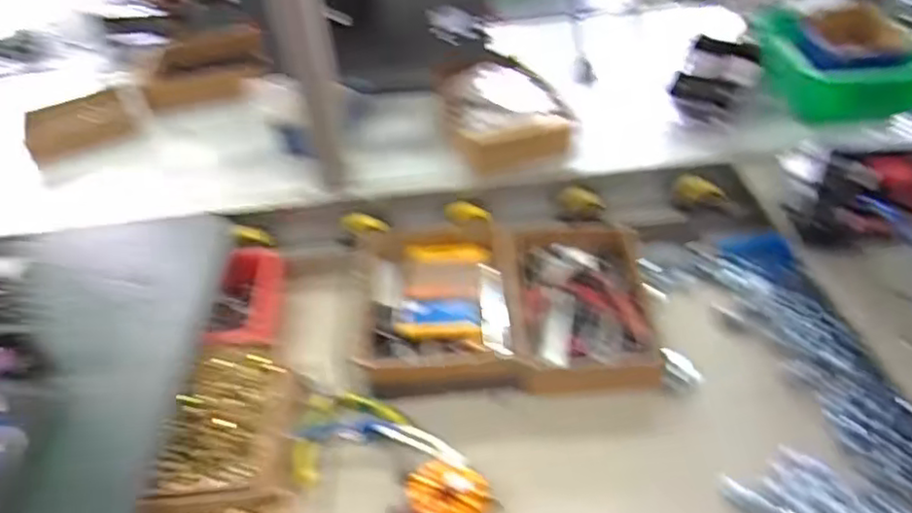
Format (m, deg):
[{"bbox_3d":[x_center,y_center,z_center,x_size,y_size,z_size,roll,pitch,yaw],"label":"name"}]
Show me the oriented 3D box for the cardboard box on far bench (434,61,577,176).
[{"bbox_3d":[0.063,-0.201,0.883,0.152,0.063,0.220,-12,39,-6],"label":"cardboard box on far bench"}]

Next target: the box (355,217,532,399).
[{"bbox_3d":[-0.018,0.049,0.731,0.171,0.049,0.221,-5,38,2],"label":"box"}]

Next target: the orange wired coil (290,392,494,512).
[{"bbox_3d":[-0.086,0.204,0.565,0.161,0.043,0.206,-34,46,-30],"label":"orange wired coil"}]

